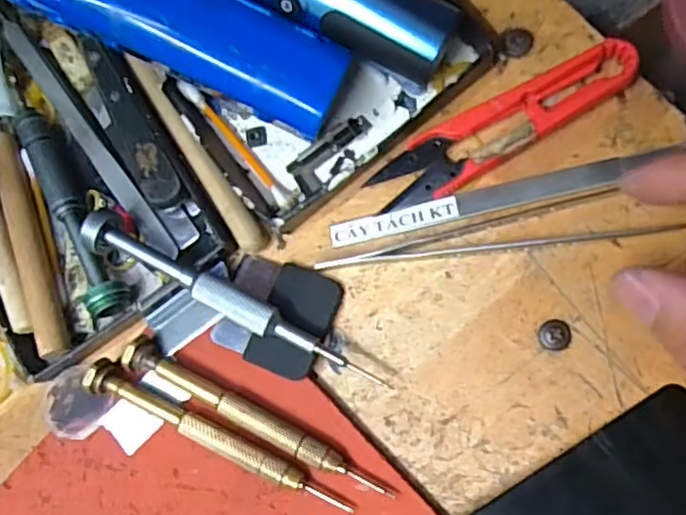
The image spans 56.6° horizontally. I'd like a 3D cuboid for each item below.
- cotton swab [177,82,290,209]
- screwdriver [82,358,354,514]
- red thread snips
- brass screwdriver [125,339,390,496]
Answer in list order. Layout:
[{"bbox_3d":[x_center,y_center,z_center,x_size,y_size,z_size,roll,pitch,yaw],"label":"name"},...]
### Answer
[{"bbox_3d":[-0.043,-0.045,0.251,0.005,0.005,0.068,-41,75,5],"label":"cotton swab"},{"bbox_3d":[-0.047,0.064,0.234,0.108,0.008,0.012,21,88,16],"label":"screwdriver"},{"bbox_3d":[0.056,-0.047,0.230,0.098,0.013,0.023,-30,76,8],"label":"red thread snips"},{"bbox_3d":[-0.033,0.059,0.232,0.108,0.009,0.011,28,89,16],"label":"brass screwdriver"}]

